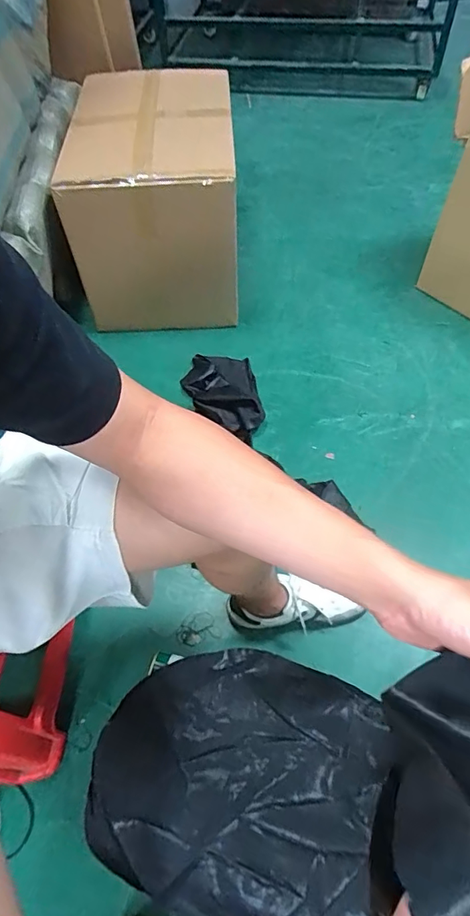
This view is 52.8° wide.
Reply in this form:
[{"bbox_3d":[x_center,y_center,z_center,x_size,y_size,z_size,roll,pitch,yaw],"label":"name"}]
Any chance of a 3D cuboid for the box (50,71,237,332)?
[{"bbox_3d":[-0.206,-0.712,1.293,0.408,0.378,0.596,-3,57,0],"label":"box"}]

